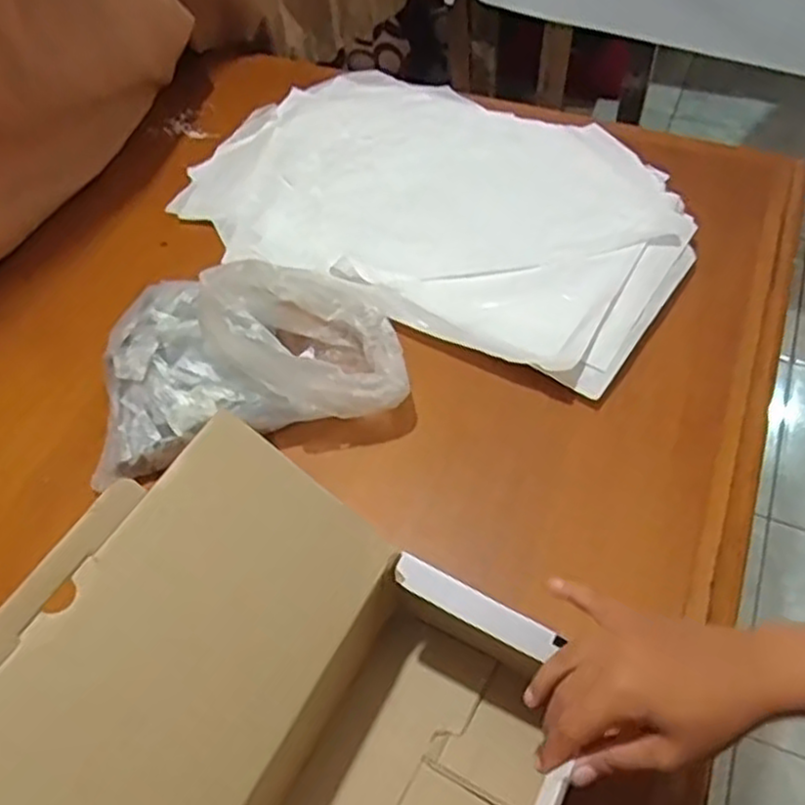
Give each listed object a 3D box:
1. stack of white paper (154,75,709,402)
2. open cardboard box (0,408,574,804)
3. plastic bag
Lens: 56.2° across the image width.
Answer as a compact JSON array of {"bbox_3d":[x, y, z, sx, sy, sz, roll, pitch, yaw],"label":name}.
[{"bbox_3d":[0.032,-0.222,0.804,0.517,0.032,0.346,22,58,18],"label":"stack of white paper"},{"bbox_3d":[-0.067,0.198,0.417,0.282,0.199,0.274,24,59,19],"label":"open cardboard box"},{"bbox_3d":[-0.143,-0.054,0.656,0.267,0.121,0.181,-12,54,-6],"label":"plastic bag"}]

